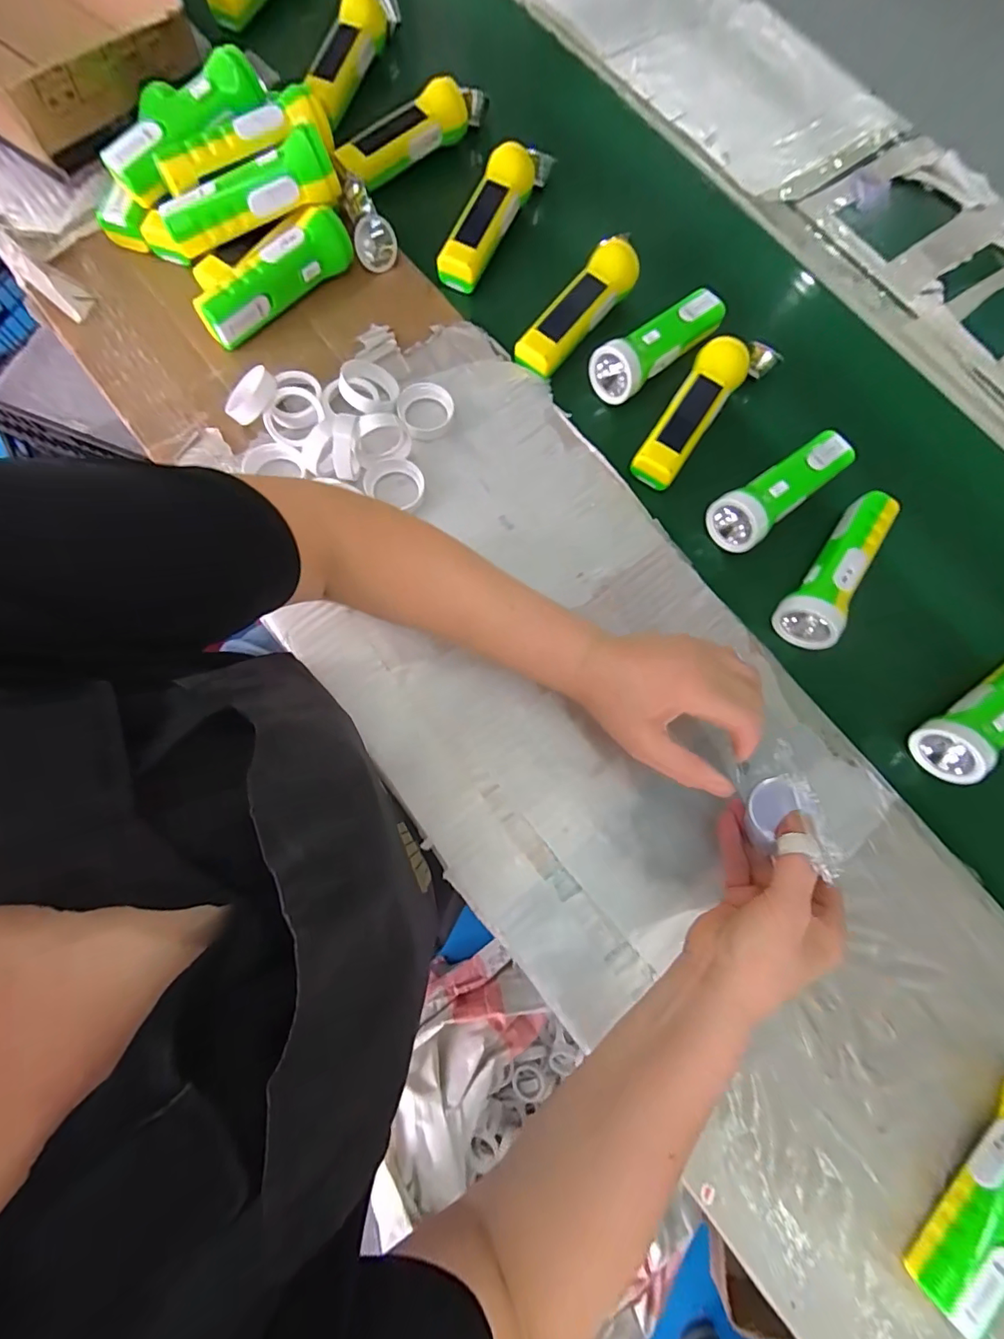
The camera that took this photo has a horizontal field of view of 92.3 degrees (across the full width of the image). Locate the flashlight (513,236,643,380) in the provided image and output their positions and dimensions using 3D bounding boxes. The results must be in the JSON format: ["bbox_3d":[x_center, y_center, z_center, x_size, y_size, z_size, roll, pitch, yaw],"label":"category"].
[{"bbox_3d":[0.072,-0.364,0.484,0.050,0.040,0.147,42,77,6],"label":"flashlight"}]

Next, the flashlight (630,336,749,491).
[{"bbox_3d":[0.182,-0.247,0.466,0.049,0.044,0.148,32,78,4],"label":"flashlight"}]

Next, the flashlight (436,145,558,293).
[{"bbox_3d":[-0.010,-0.489,0.510,0.046,0.044,0.176,29,76,3],"label":"flashlight"}]

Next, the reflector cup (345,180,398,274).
[{"bbox_3d":[-0.136,-0.455,0.499,0.040,0.043,0.068,-14,79,-6],"label":"reflector cup"}]

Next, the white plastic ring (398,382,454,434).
[{"bbox_3d":[-0.073,-0.251,0.468,0.053,0.017,0.051,1,76,-4],"label":"white plastic ring"}]

